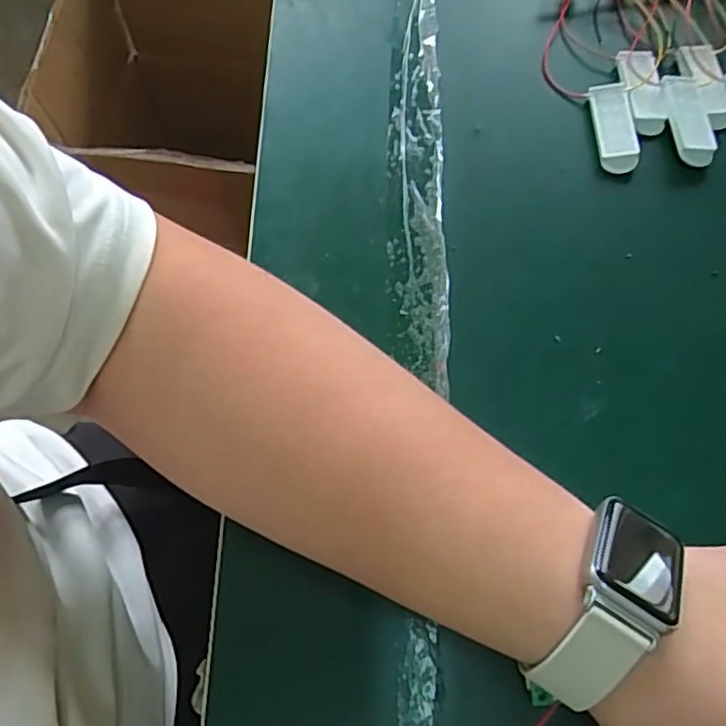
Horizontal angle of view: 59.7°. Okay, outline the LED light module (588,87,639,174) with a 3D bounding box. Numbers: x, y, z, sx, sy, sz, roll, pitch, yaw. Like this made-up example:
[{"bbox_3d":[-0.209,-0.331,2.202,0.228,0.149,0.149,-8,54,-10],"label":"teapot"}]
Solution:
[{"bbox_3d":[0.142,-0.134,0.361,0.020,0.010,0.059,0,68,0],"label":"LED light module"}]

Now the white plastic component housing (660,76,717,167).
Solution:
[{"bbox_3d":[0.186,-0.139,0.360,0.024,0.007,0.060,-3,68,-1],"label":"white plastic component housing"}]

